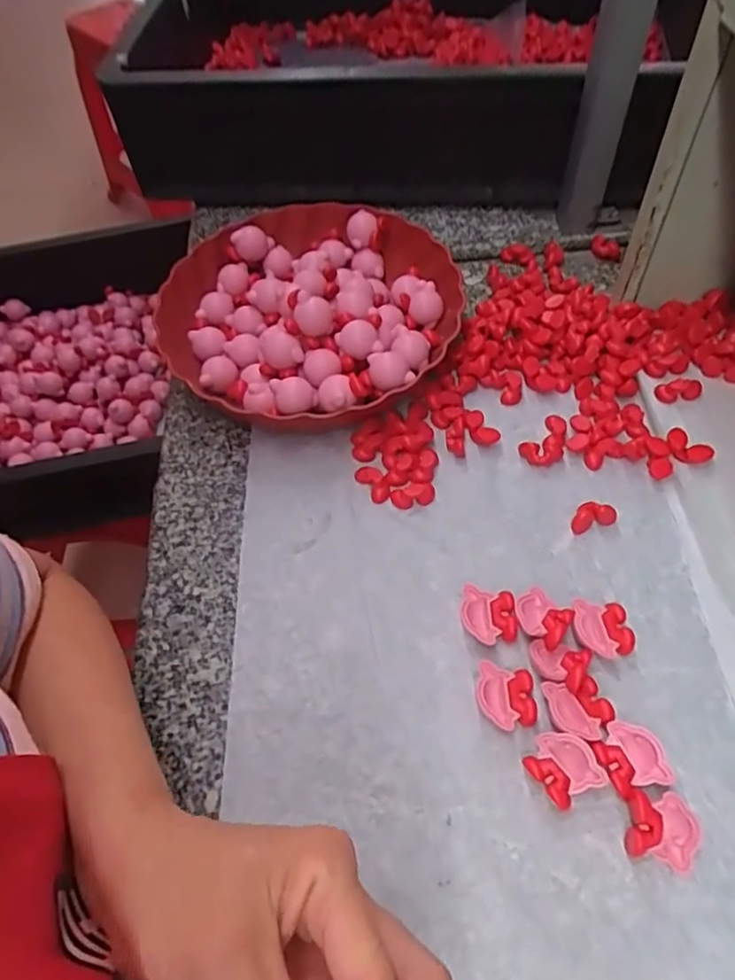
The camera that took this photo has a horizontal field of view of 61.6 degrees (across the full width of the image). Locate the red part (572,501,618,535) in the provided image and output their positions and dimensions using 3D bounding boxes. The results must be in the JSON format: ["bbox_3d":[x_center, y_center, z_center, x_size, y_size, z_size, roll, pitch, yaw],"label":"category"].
[{"bbox_3d":[0.155,0.018,0.425,0.031,0.014,0.017,-16,58,-6],"label":"red part"}]

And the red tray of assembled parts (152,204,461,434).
[{"bbox_3d":[-0.047,-0.151,0.514,0.238,0.057,0.243,25,63,19],"label":"red tray of assembled parts"}]

